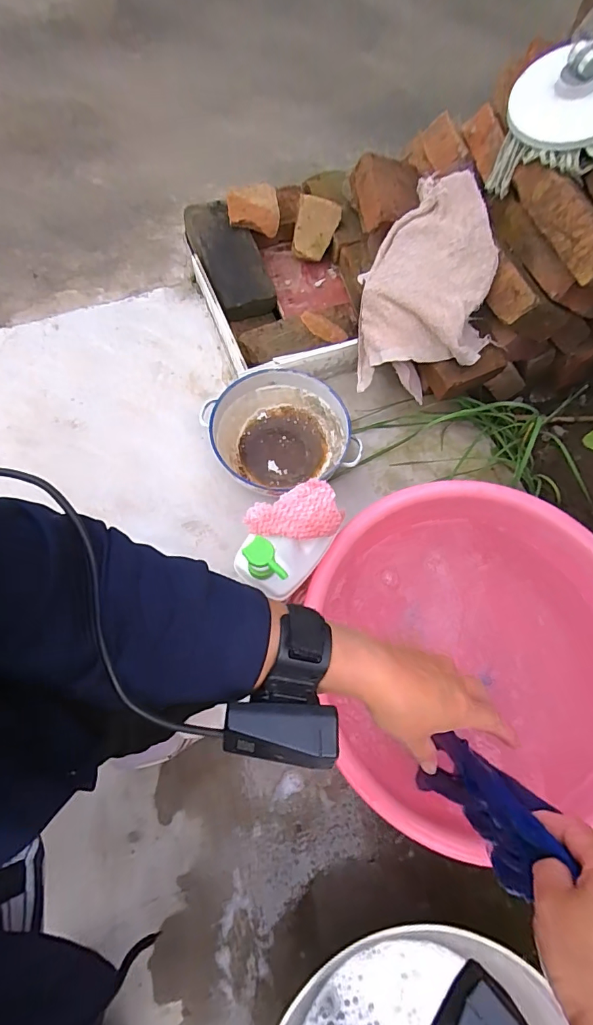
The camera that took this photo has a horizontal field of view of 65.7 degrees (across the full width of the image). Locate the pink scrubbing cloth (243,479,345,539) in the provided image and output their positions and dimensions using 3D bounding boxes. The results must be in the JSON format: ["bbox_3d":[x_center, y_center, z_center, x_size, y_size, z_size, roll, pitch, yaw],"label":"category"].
[{"bbox_3d":[-0.003,-0.001,0.545,0.116,0.048,0.069,-10,67,-6],"label":"pink scrubbing cloth"}]

